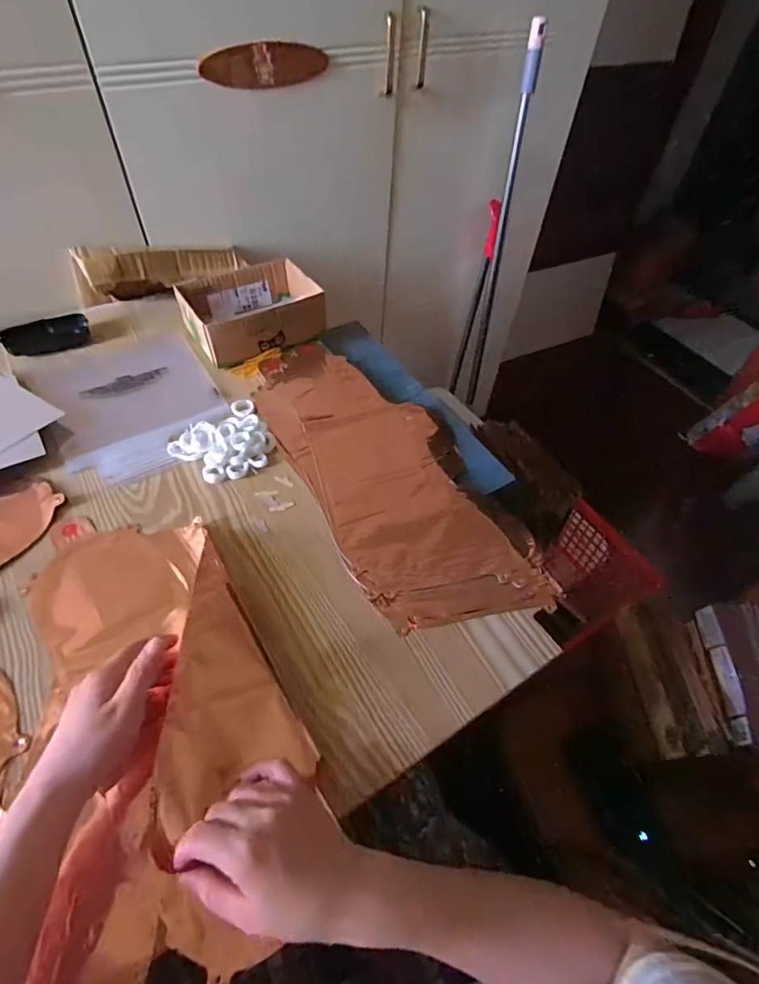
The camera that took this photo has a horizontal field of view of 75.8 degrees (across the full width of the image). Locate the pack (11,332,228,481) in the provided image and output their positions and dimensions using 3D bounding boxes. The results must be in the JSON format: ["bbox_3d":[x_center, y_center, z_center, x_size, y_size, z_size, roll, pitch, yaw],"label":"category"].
[{"bbox_3d":[-0.321,-0.125,0.640,0.205,0.014,0.259,-31,61,-25],"label":"pack"}]

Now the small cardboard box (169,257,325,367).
[{"bbox_3d":[-0.189,-0.266,0.720,0.185,0.062,0.143,-22,57,-20],"label":"small cardboard box"}]

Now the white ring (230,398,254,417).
[{"bbox_3d":[-0.179,-0.111,0.634,0.028,0.009,0.030,2,52,-3],"label":"white ring"}]

